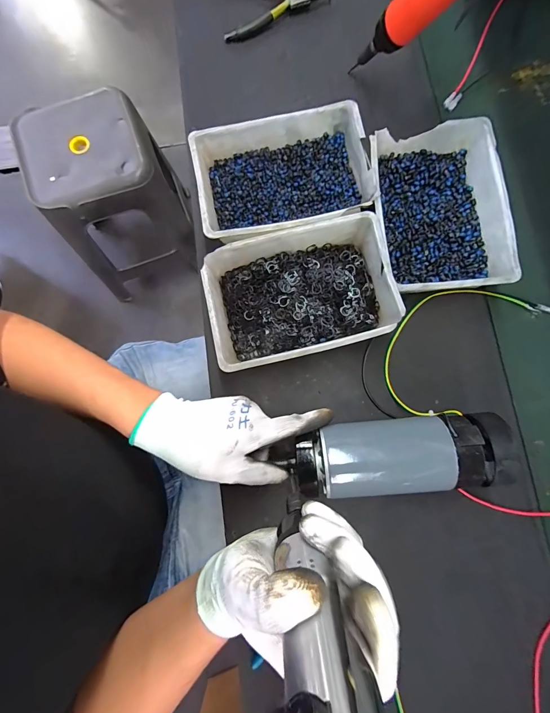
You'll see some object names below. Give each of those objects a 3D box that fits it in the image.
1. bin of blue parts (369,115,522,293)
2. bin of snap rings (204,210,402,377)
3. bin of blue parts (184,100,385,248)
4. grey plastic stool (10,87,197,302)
[{"bbox_3d":[0.190,-0.170,0.392,0.146,0.063,0.203,-4,80,-2],"label":"bin of blue parts"},{"bbox_3d":[0.027,-0.069,0.376,0.201,0.060,0.141,-14,80,-3],"label":"bin of snap rings"},{"bbox_3d":[0.008,-0.216,0.399,0.201,0.044,0.149,-12,80,-3],"label":"bin of blue parts"},{"bbox_3d":[-0.466,-0.442,1.044,0.351,0.575,0.308,-24,81,-5],"label":"grey plastic stool"}]

